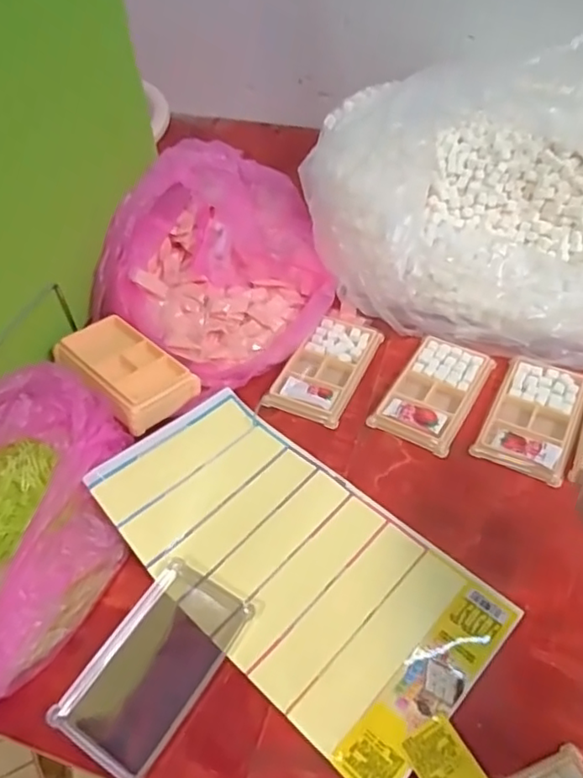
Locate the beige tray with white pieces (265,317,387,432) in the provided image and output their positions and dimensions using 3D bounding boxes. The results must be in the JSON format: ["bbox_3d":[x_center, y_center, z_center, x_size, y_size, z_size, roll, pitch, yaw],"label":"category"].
[{"bbox_3d":[0.038,-0.023,0.648,0.075,0.013,0.139,18,53,20],"label":"beige tray with white pieces"}]

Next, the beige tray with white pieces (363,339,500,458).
[{"bbox_3d":[0.143,0.001,0.619,0.078,0.019,0.136,23,54,22],"label":"beige tray with white pieces"}]

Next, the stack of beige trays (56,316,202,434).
[{"bbox_3d":[-0.171,-0.023,0.623,0.147,0.034,0.086,34,59,29],"label":"stack of beige trays"}]

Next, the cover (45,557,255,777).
[{"bbox_3d":[-0.099,0.204,0.460,0.079,0.016,0.142,24,55,23],"label":"cover"}]

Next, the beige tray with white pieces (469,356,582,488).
[{"bbox_3d":[0.231,0.025,0.586,0.077,0.013,0.131,22,54,22],"label":"beige tray with white pieces"}]

